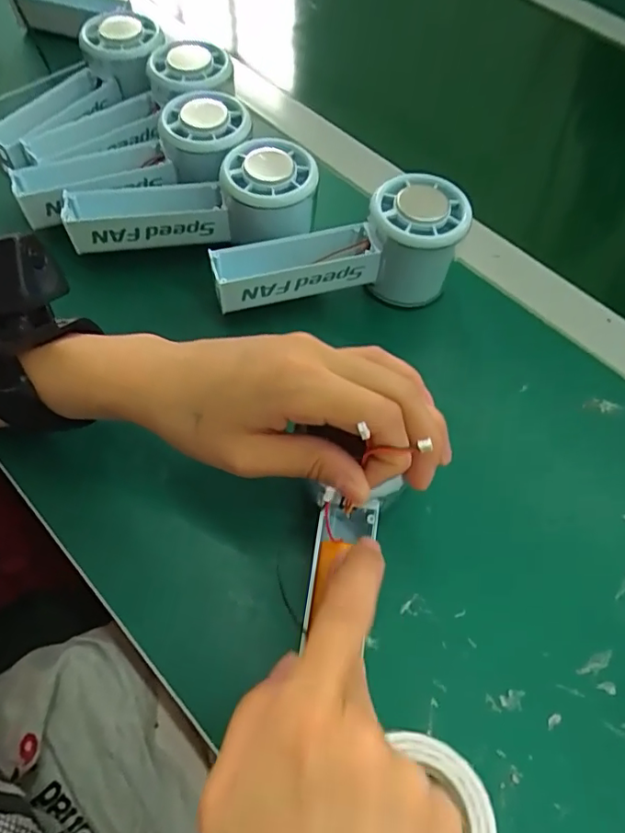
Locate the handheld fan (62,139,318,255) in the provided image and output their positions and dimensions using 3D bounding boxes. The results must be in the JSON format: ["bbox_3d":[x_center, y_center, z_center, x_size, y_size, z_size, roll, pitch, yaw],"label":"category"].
[{"bbox_3d":[-0.073,-0.128,0.326,0.145,0.058,0.056,5,61,-2],"label":"handheld fan"}]

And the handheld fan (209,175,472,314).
[{"bbox_3d":[0.014,-0.099,0.321,0.146,0.062,0.053,-6,62,-7],"label":"handheld fan"}]

